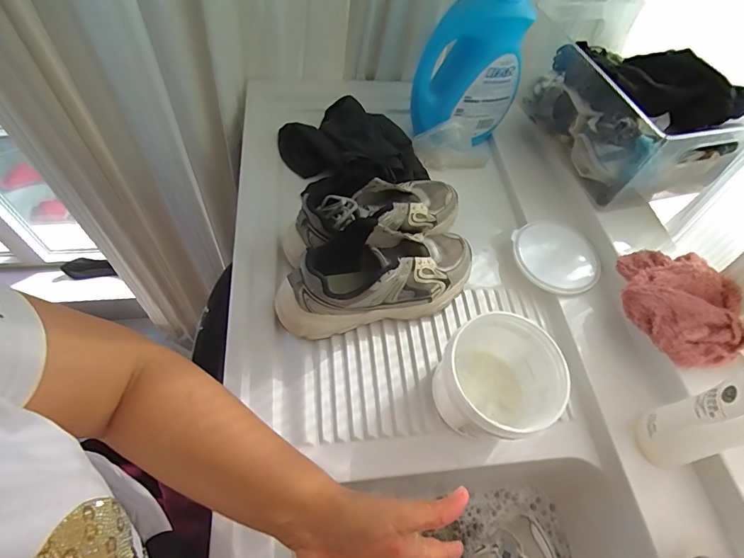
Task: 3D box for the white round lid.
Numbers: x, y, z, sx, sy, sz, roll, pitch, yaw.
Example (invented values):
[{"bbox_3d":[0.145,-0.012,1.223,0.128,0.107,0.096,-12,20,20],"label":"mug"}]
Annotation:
[{"bbox_3d":[0.261,-0.032,0.590,0.115,0.018,0.112,2,57,-3],"label":"white round lid"}]

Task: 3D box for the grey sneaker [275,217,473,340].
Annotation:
[{"bbox_3d":[0.008,-0.007,0.506,0.246,0.101,0.091,-13,59,-13],"label":"grey sneaker"}]

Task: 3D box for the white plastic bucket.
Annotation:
[{"bbox_3d":[0.130,0.110,0.457,0.118,0.091,0.109,2,57,-3],"label":"white plastic bucket"}]

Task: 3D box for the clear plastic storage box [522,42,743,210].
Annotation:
[{"bbox_3d":[0.378,-0.255,0.639,0.172,0.127,0.278,-10,59,-11],"label":"clear plastic storage box"}]

